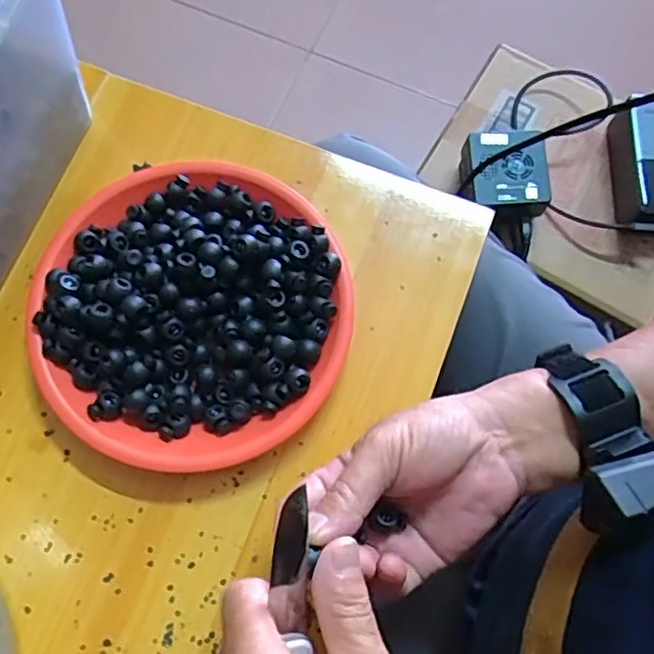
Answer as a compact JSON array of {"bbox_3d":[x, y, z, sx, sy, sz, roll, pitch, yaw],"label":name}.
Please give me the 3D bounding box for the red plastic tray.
[{"bbox_3d":[-0.084,-0.010,0.404,0.190,0.047,0.190,14,72,3],"label":"red plastic tray"}]

